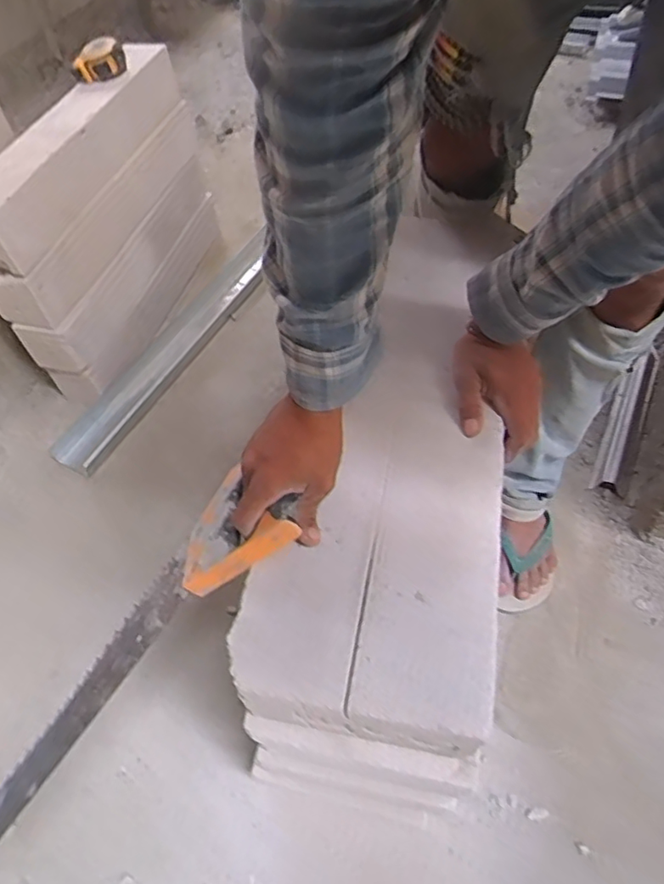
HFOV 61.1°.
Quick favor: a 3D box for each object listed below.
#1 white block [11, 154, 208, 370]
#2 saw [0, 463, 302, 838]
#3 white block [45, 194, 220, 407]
[{"bbox_3d":[-0.408,-0.393,1.152,0.085,0.099,0.621,12,56,11],"label":"white block"},{"bbox_3d":[-0.204,0.212,0.489,0.464,0.016,0.118,-49,31,2],"label":"saw"},{"bbox_3d":[-0.399,-0.342,1.239,0.109,0.093,0.624,14,56,12],"label":"white block"}]

